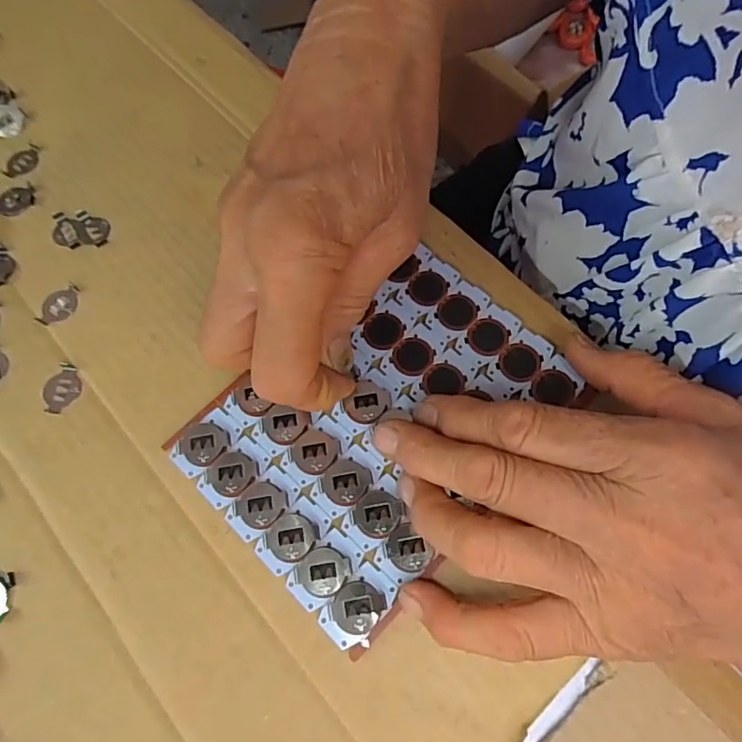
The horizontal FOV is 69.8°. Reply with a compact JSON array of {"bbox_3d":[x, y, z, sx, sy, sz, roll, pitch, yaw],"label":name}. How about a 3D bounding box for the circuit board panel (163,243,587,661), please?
[{"bbox_3d":[0.005,0.018,0.226,0.109,0.006,0.146,42,76,15],"label":"circuit board panel"}]

